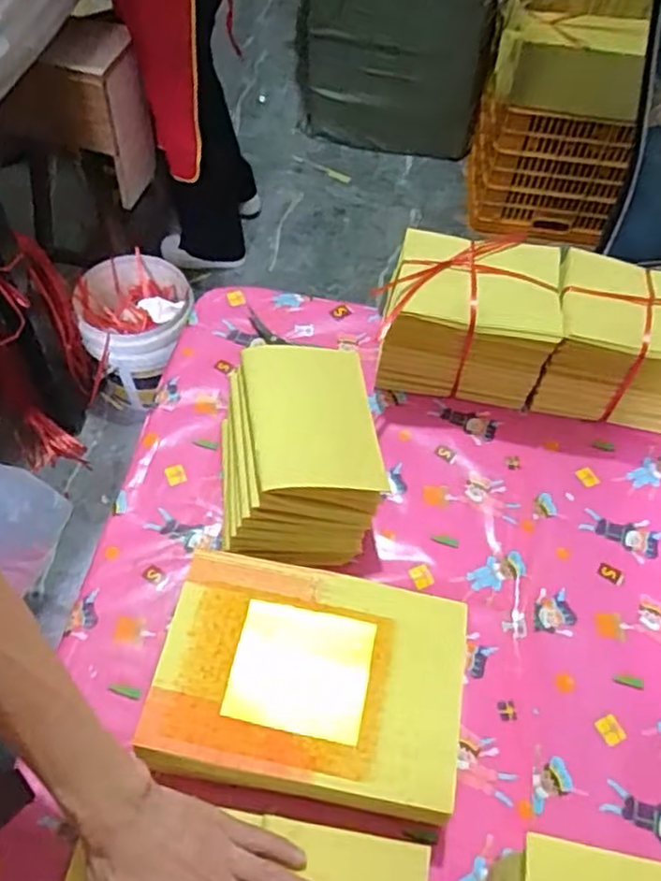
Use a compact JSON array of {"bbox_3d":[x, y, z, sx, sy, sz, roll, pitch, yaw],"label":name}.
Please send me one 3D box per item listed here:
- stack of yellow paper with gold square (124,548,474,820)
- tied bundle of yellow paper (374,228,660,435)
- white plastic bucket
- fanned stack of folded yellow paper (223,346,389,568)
[{"bbox_3d":[-0.016,0.191,0.548,0.227,0.060,0.164,9,56,2],"label":"stack of yellow paper with gold square"},{"bbox_3d":[0.219,-0.110,0.716,0.324,0.132,0.122,9,56,2],"label":"tied bundle of yellow paper"},{"bbox_3d":[-0.433,-0.229,1.585,0.236,0.290,0.259,2,56,-3],"label":"white plastic bucket"},{"bbox_3d":[-0.030,0.006,0.627,0.136,0.096,0.178,-1,56,-4],"label":"fanned stack of folded yellow paper"}]

